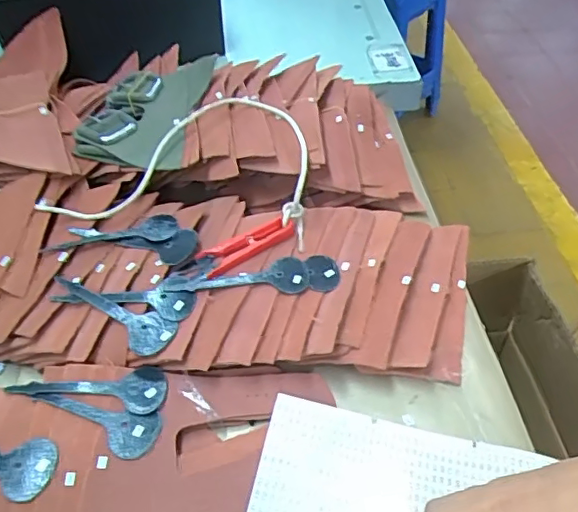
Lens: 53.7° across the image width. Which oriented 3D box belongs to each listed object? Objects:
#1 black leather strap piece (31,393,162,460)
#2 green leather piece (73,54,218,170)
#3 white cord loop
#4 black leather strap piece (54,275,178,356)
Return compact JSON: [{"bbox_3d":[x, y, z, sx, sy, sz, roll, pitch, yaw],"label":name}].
[{"bbox_3d":[-0.128,0.108,0.372,0.085,0.004,0.034,8,46,9],"label":"black leather strap piece"},{"bbox_3d":[-0.139,-0.143,0.546,0.107,0.020,0.186,4,48,3],"label":"green leather piece"},{"bbox_3d":[-0.090,-0.089,0.507,0.222,0.053,0.154,5,45,7],"label":"white cord loop"},{"bbox_3d":[-0.133,0.043,0.418,0.105,0.007,0.031,16,48,17],"label":"black leather strap piece"}]

